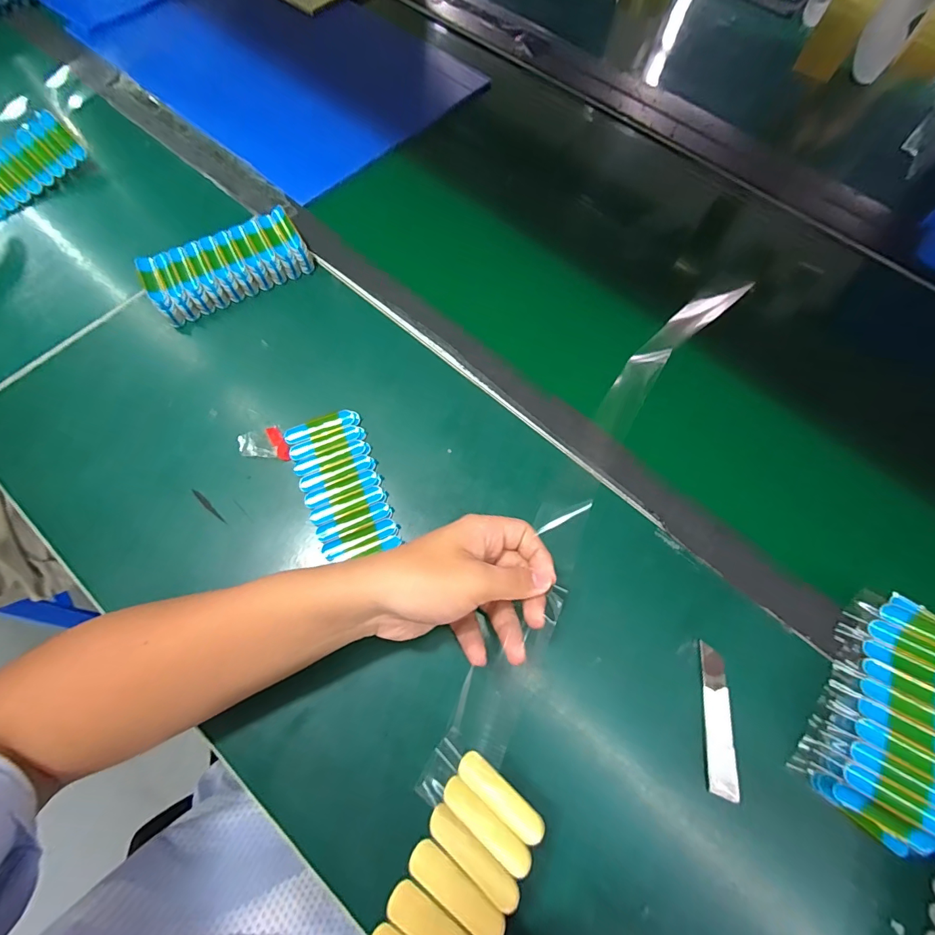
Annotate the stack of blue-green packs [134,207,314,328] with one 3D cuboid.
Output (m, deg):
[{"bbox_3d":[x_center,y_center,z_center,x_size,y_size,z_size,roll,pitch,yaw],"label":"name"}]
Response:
[{"bbox_3d":[-0.241,-0.204,0.444,0.151,0.031,0.067,-29,73,-12],"label":"stack of blue-green packs"}]

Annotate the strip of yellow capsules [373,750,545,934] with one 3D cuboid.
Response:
[{"bbox_3d":[-0.013,0.218,0.203,0.060,0.015,0.137,47,47,-5],"label":"strip of yellow capsules"}]

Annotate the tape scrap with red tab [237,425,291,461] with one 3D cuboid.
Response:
[{"bbox_3d":[-0.179,-0.023,0.389,0.045,0.007,0.031,5,69,0],"label":"tape scrap with red tab"}]

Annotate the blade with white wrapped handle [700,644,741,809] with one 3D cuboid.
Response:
[{"bbox_3d":[0.184,0.184,0.321,0.020,0.004,0.098,7,69,1],"label":"blade with white wrapped handle"}]

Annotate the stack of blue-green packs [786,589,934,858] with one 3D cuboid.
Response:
[{"bbox_3d":[0.310,0.174,0.316,0.087,0.027,0.162,32,71,10],"label":"stack of blue-green packs"}]

